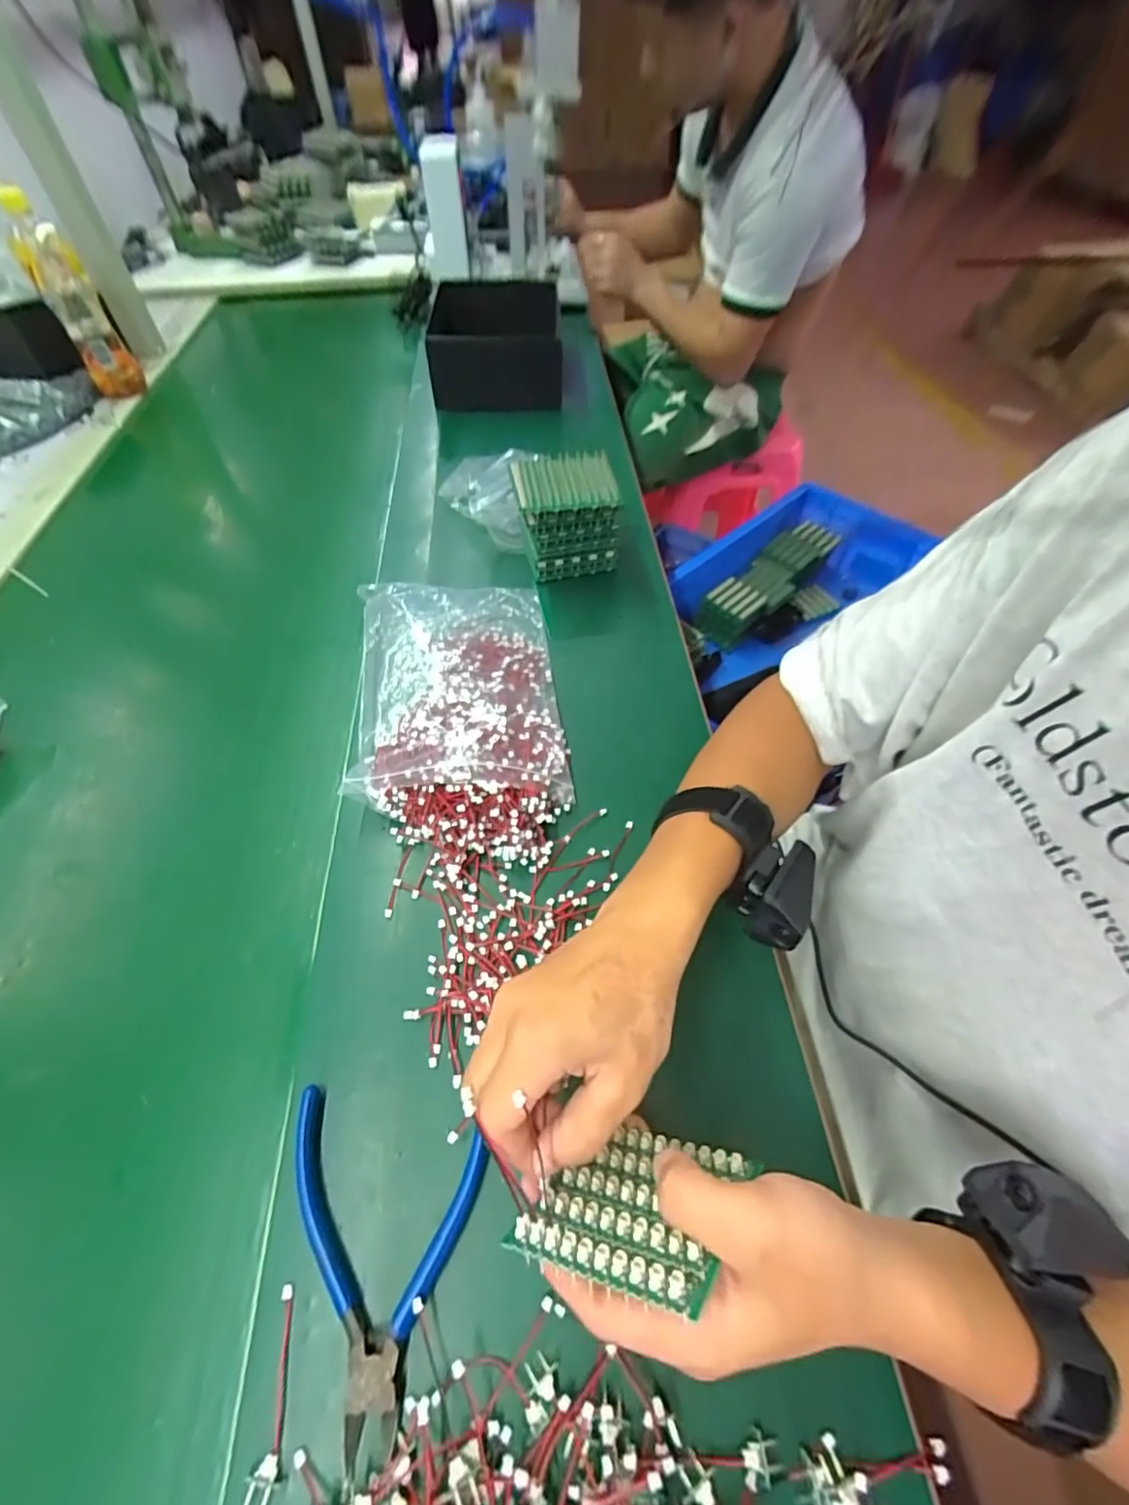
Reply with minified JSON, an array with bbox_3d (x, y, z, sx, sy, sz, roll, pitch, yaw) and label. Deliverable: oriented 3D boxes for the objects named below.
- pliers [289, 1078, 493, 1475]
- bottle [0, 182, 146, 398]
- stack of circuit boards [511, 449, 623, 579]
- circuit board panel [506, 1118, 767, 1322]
[{"bbox_3d":[-0.102,0.246,0.277,0.101,0.015,0.122,7,56,7],"label":"pliers"},{"bbox_3d":[-0.661,-0.606,0.765,0.066,0.206,0.071,-30,60,-19],"label":"bottle"},{"bbox_3d":[0.003,-0.237,0.561,0.097,0.092,0.078,-4,55,-3],"label":"stack of circuit boards"},{"bbox_3d":[0.031,0.190,0.243,0.078,0.082,0.006,-9,86,31],"label":"circuit board panel"}]

